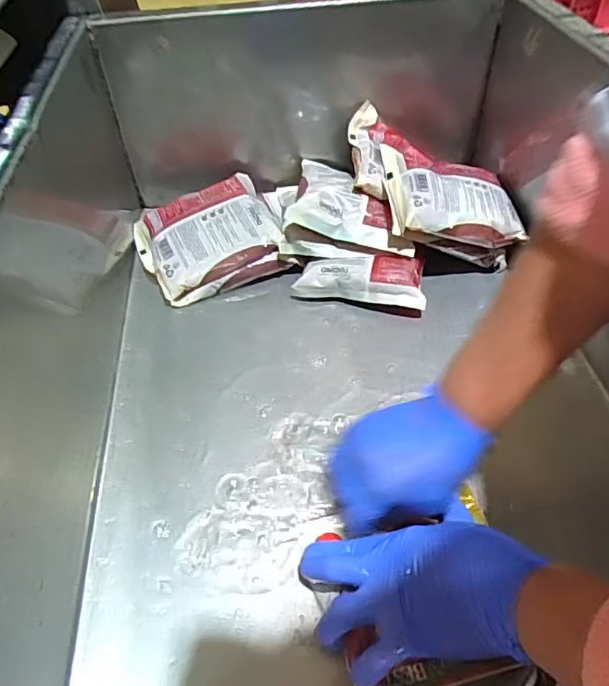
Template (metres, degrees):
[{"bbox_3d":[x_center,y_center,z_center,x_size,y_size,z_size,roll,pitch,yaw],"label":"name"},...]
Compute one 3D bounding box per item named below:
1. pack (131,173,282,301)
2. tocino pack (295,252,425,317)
[{"bbox_3d":[-0.116,-0.133,0.632,0.158,0.027,0.127,-28,67,-8],"label":"pack"},{"bbox_3d":[0.062,-0.068,0.597,0.144,0.044,0.056,9,48,8],"label":"tocino pack"}]

